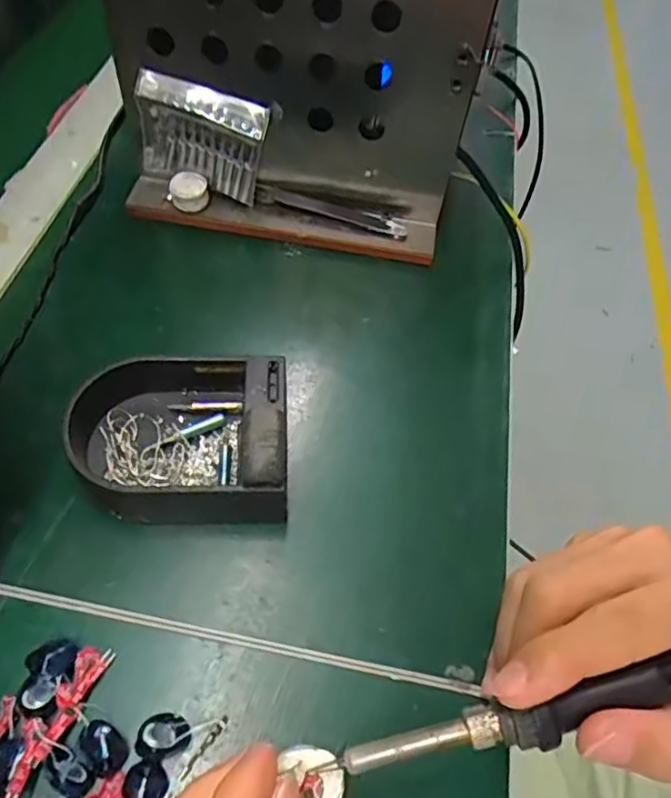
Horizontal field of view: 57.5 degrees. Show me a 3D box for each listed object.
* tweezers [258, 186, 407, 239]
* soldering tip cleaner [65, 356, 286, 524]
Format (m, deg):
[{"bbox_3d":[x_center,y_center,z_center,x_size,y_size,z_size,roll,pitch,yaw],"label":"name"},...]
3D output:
[{"bbox_3d":[-0.001,-0.122,0.393,0.095,0.011,0.014,14,55,6],"label":"tweezers"},{"bbox_3d":[-0.074,0.013,0.289,0.099,0.029,0.085,-1,55,-5],"label":"soldering tip cleaner"}]

